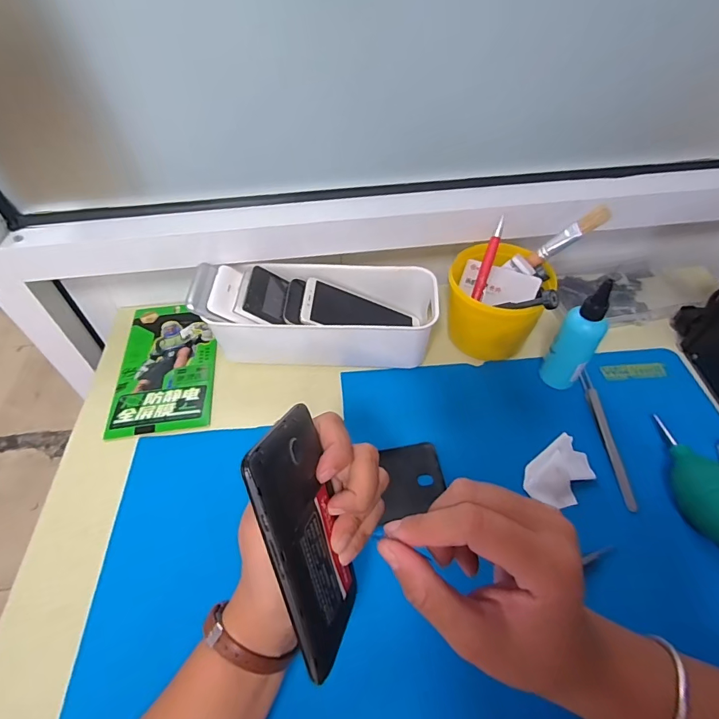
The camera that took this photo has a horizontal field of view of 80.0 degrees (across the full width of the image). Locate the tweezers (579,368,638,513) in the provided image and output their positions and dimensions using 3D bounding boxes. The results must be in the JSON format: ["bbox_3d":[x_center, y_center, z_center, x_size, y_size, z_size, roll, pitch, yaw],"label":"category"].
[{"bbox_3d":[0.246,0.074,0.423,0.010,0.012,0.145,0,51,1],"label":"tweezers"}]

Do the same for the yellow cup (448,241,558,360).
[{"bbox_3d":[0.149,-0.062,0.489,0.102,0.095,0.120,-27,56,-20],"label":"yellow cup"}]

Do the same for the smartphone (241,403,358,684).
[{"bbox_3d":[-0.027,0.101,0.244,0.006,0.137,0.068,-9,14,21],"label":"smartphone"}]

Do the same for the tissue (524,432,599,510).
[{"bbox_3d":[0.190,0.107,0.405,0.076,0.023,0.047,-31,57,-23],"label":"tissue"}]

